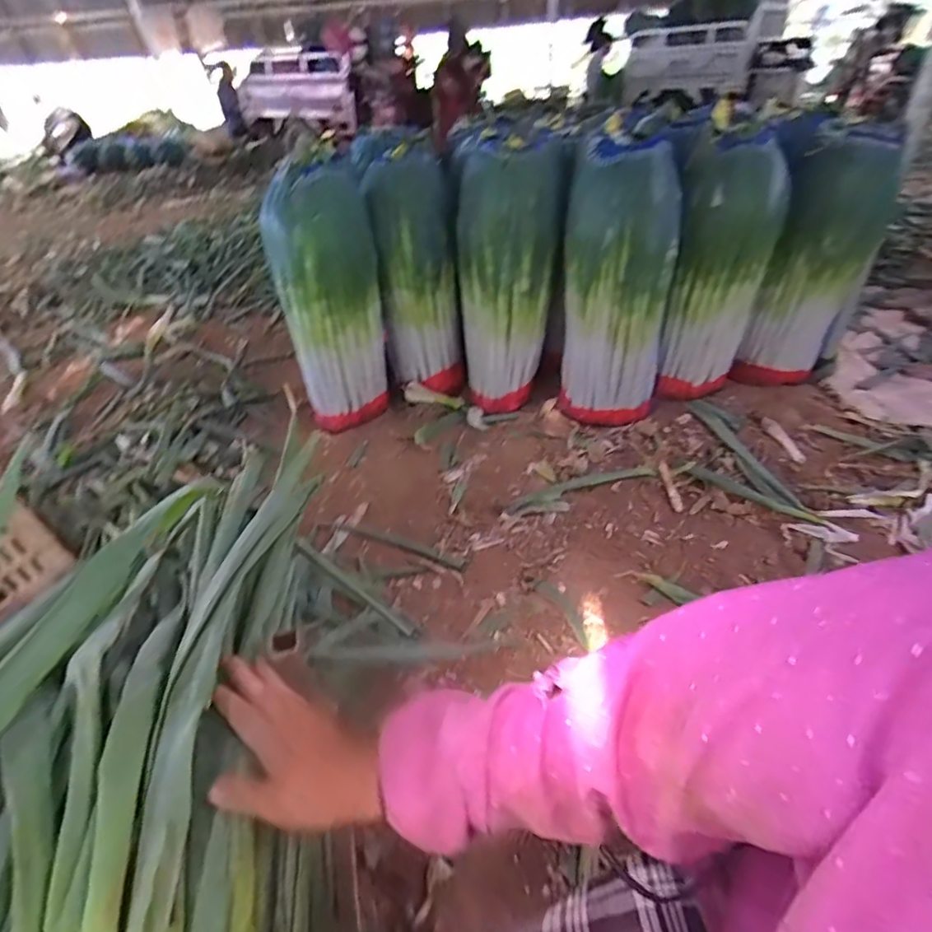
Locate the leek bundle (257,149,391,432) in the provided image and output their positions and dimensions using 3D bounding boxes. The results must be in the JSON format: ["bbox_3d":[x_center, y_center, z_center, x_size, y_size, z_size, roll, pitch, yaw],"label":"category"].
[{"bbox_3d":[-0.400,-0.493,1.555,0.285,0.666,0.372,-10,39,-11],"label":"leek bundle"}]

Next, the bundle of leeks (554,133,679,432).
[{"bbox_3d":[0.412,-0.464,1.450,0.293,0.719,0.351,7,40,14],"label":"bundle of leeks"}]

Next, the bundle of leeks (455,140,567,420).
[{"bbox_3d":[0.113,-0.525,1.501,0.302,0.687,0.230,1,39,6],"label":"bundle of leeks"}]

